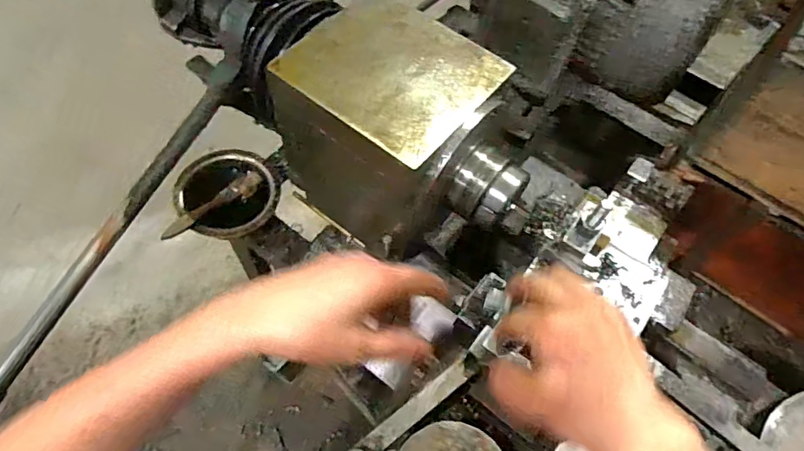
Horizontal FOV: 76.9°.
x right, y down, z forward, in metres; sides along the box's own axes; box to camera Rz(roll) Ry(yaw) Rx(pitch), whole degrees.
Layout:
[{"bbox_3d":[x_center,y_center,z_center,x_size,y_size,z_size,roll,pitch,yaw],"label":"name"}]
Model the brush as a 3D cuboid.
[{"bbox_3d":[-0.244,-0.025,0.660,0.017,0.025,0.146,37,52,15],"label":"brush"}]

